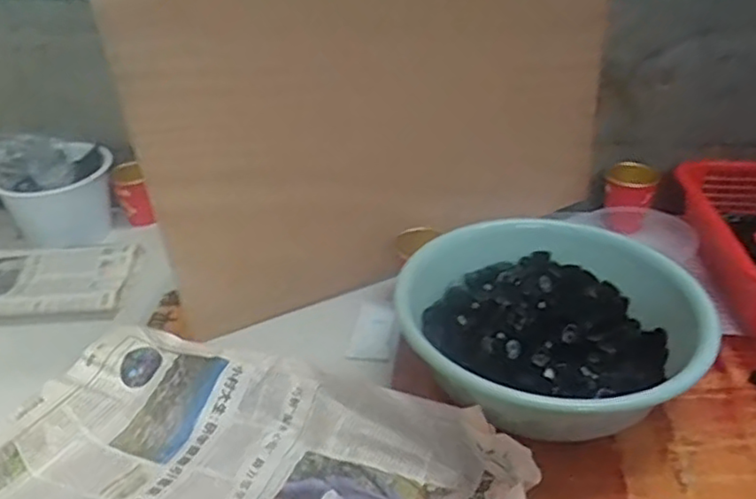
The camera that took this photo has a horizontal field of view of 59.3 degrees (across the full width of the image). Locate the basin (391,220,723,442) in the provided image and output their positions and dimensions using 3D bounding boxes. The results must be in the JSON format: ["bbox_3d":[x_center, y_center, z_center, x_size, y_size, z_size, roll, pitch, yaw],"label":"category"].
[{"bbox_3d":[0.165,0.084,0.682,0.275,0.092,0.285,-2,33,1],"label":"basin"}]

